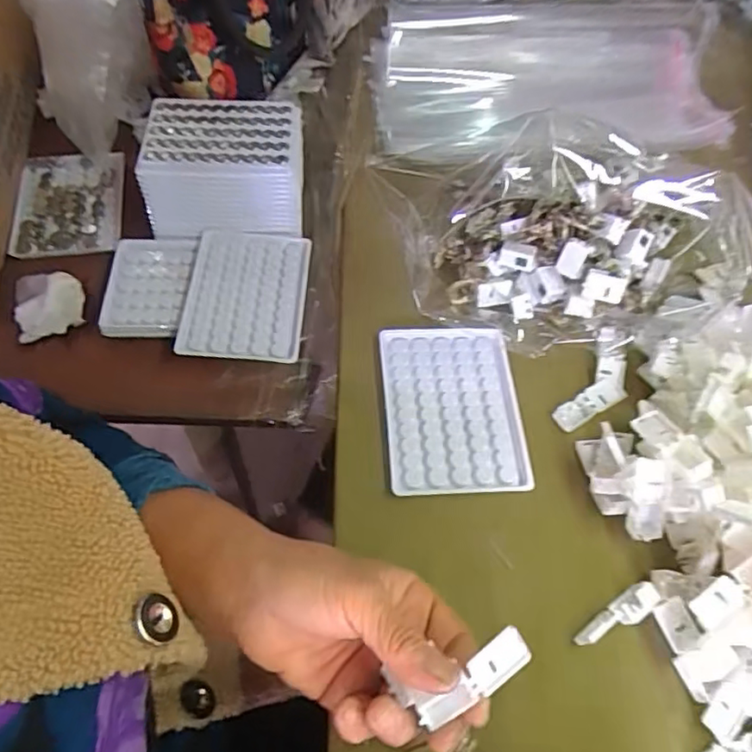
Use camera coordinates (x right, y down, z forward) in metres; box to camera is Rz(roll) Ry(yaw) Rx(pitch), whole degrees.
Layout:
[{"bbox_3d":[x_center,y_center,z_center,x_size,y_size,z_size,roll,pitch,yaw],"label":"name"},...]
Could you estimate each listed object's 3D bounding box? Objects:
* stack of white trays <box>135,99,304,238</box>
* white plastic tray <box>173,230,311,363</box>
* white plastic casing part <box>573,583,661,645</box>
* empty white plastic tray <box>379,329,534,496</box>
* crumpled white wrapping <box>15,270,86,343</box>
[{"bbox_3d":[-0.128,-0.177,0.517,0.127,0.068,0.096,0,59,-4],"label":"stack of white trays"},{"bbox_3d":[-0.106,-0.066,0.491,0.094,0.010,0.122,4,59,-4],"label":"white plastic tray"},{"bbox_3d":[0.141,0.141,0.349,0.055,0.018,0.016,-31,66,-20],"label":"white plastic casing part"},{"bbox_3d":[0.054,0.020,0.419,0.093,0.008,0.126,-1,59,-5],"label":"empty white plastic tray"},{"bbox_3d":[-0.265,-0.061,0.484,0.054,0.021,0.058,-15,61,-12],"label":"crumpled white wrapping"}]

